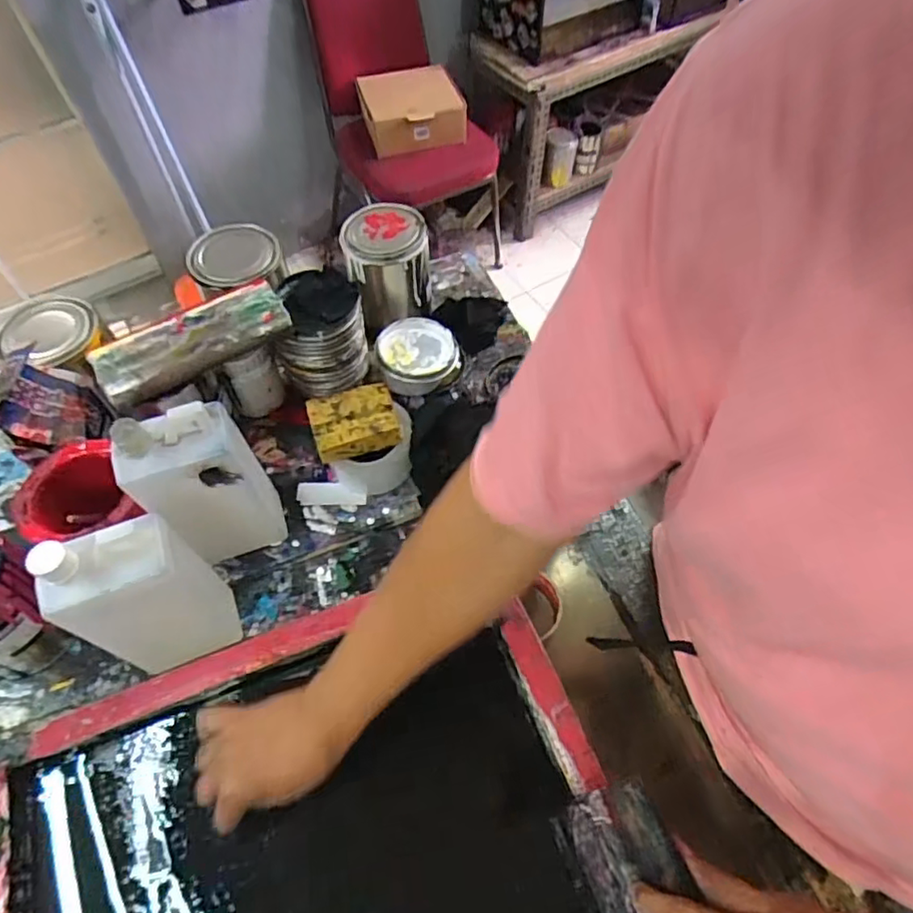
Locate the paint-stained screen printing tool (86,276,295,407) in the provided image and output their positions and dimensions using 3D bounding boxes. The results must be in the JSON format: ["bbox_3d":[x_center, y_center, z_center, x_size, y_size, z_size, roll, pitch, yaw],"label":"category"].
[{"bbox_3d":[-0.274,-0.124,0.623,0.193,0.019,0.085,-32,62,-17],"label":"paint-stained screen printing tool"}]

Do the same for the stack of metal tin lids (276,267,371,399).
[{"bbox_3d":[-0.161,-0.149,0.713,0.104,0.115,0.097,-13,58,-7],"label":"stack of metal tin lids"}]

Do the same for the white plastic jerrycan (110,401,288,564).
[{"bbox_3d":[-0.232,0.038,0.569,0.103,0.216,0.049,-27,61,-15],"label":"white plastic jerrycan"}]

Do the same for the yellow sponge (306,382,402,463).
[{"bbox_3d":[-0.113,-0.040,0.664,0.095,0.036,0.073,-15,58,-8],"label":"yellow sponge"}]

